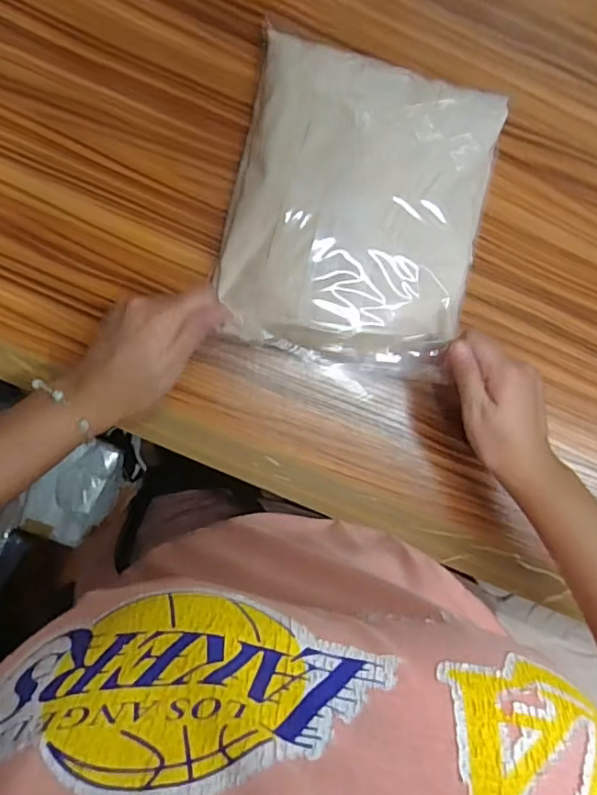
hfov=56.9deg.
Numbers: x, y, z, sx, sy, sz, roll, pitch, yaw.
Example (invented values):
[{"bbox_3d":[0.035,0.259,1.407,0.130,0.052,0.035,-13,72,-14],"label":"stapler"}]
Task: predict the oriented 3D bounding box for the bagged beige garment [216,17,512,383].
[{"bbox_3d":[0.051,-0.151,0.442,0.203,0.030,0.245,12,89,-5],"label":"bagged beige garment"}]

